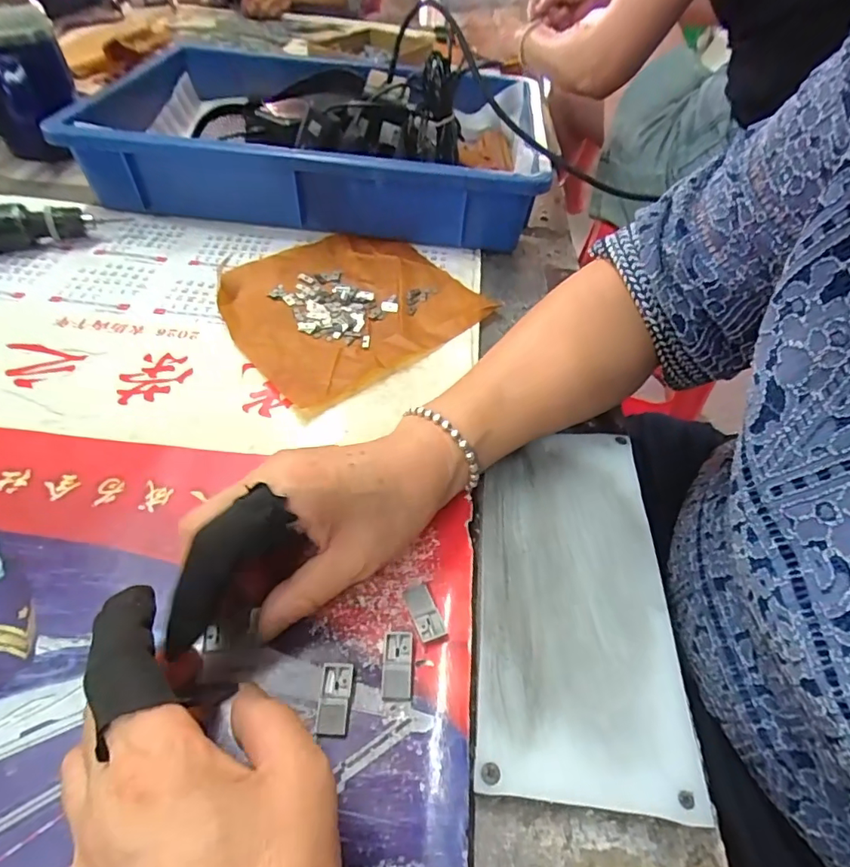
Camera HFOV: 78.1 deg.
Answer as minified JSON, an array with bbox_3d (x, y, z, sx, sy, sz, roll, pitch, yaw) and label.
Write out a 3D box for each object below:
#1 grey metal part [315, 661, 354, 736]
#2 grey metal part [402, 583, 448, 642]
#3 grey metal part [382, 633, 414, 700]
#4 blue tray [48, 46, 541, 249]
[{"bbox_3d":[-0.040,0.117,0.232,0.014,0.004,0.029,3,48,-1],"label":"grey metal part"},{"bbox_3d":[-0.001,0.088,0.258,0.013,0.004,0.029,-16,51,-18],"label":"grey metal part"},{"bbox_3d":[-0.013,0.107,0.241,0.013,0.005,0.029,3,48,-2],"label":"grey metal part"},{"bbox_3d":[-0.117,-0.316,0.544,0.467,0.092,0.286,9,48,4],"label":"blue tray"}]

